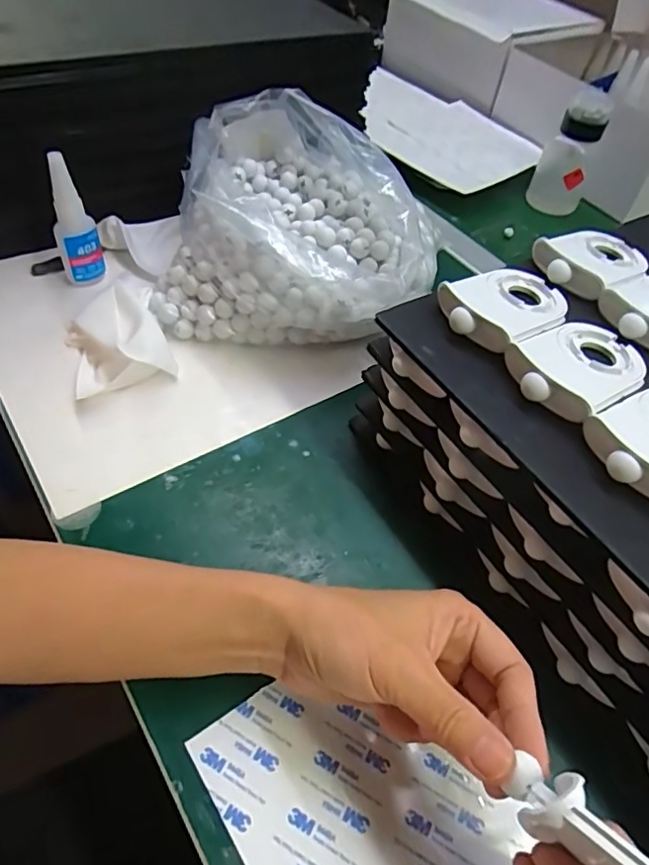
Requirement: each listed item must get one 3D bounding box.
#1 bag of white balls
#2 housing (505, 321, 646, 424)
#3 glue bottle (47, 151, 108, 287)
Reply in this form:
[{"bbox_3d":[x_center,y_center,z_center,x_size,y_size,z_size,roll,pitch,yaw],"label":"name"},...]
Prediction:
[{"bbox_3d":[-0.016,-0.180,0.481,0.212,0.109,0.223,11,51,1],"label":"bag of white balls"},{"bbox_3d":[0.146,-0.040,0.314,0.090,0.017,0.058,-28,60,-26],"label":"housing"},{"bbox_3d":[-0.205,-0.168,0.451,0.033,0.104,0.025,-17,55,-20],"label":"glue bottle"}]

